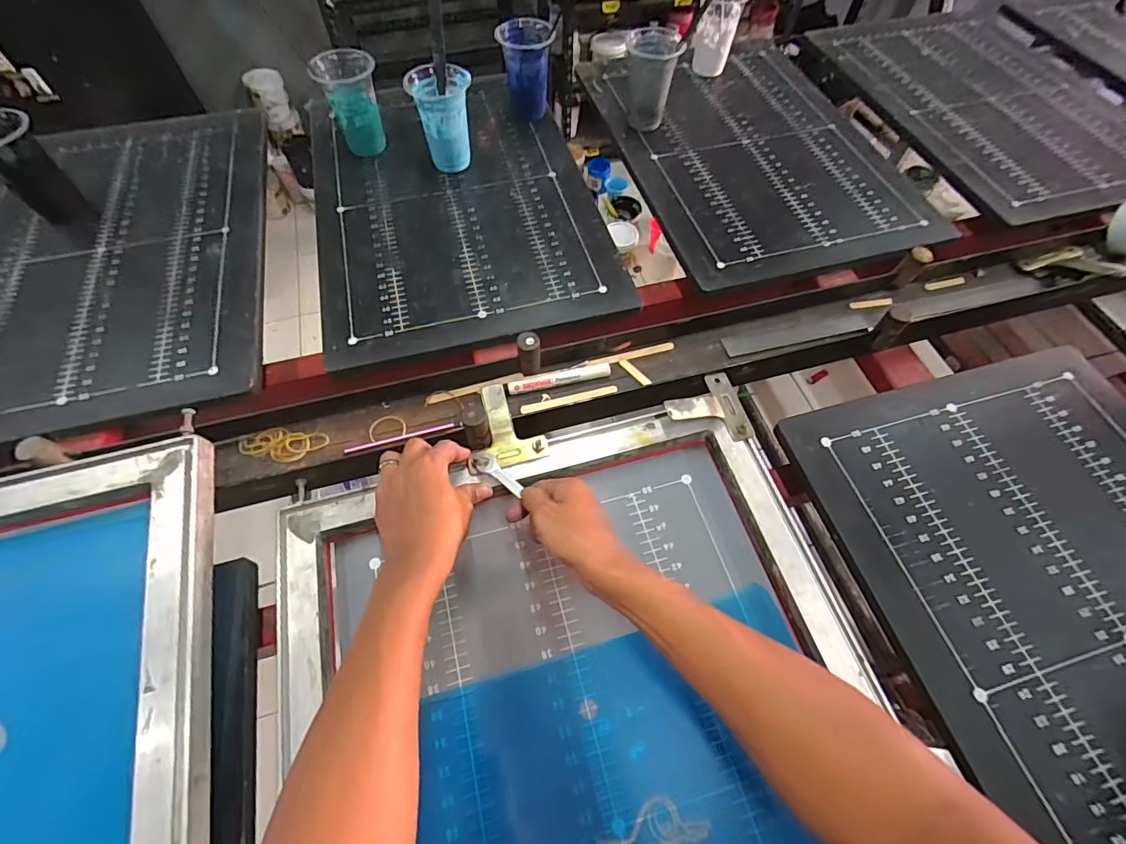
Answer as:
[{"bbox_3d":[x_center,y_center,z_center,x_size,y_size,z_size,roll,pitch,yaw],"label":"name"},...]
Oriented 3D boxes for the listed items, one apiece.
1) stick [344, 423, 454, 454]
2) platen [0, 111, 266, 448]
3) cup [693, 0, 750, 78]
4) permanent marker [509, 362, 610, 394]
[{"bbox_3d":[-0.174,0.017,0.526,0.114,0.004,0.008,-14,61,-9],"label":"stick"},{"bbox_3d":[-0.616,-0.238,0.677,0.387,0.025,0.588,-13,61,-9],"label":"platen"},{"bbox_3d":[0.278,-0.708,0.891,0.085,0.127,0.066,7,60,3],"label":"cup"},{"bbox_3d":[-0.004,-0.049,0.557,0.116,0.010,0.018,-12,61,-8],"label":"permanent marker"}]

